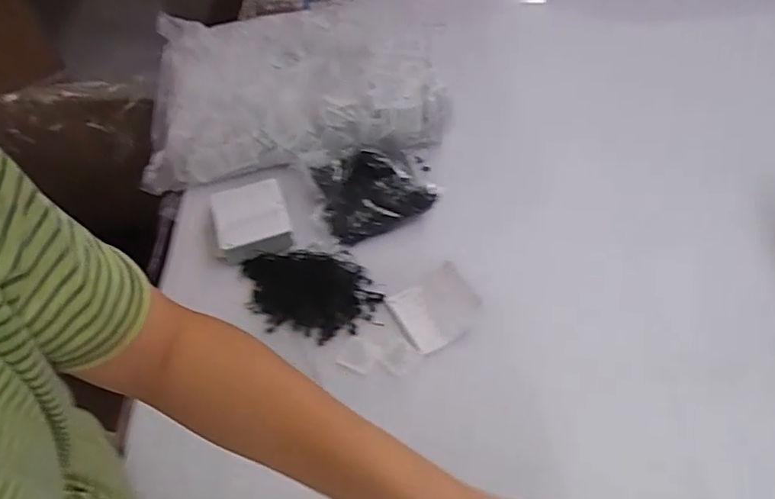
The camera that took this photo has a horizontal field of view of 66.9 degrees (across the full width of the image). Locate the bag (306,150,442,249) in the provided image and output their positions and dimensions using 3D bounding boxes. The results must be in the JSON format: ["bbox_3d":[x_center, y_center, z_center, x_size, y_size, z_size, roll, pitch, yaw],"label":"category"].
[{"bbox_3d":[-0.013,-0.079,0.797,0.156,0.057,0.112,-13,52,-7],"label":"bag"}]

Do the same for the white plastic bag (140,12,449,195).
[{"bbox_3d":[-0.146,-0.256,0.933,0.453,0.097,0.340,-4,51,0],"label":"white plastic bag"}]

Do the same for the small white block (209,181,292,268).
[{"bbox_3d":[-0.184,-0.036,0.785,0.101,0.041,0.107,-16,52,-9],"label":"small white block"}]

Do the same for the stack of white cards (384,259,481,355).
[{"bbox_3d":[0.061,0.072,0.710,0.103,0.011,0.090,-29,55,-19],"label":"stack of white cards"}]

